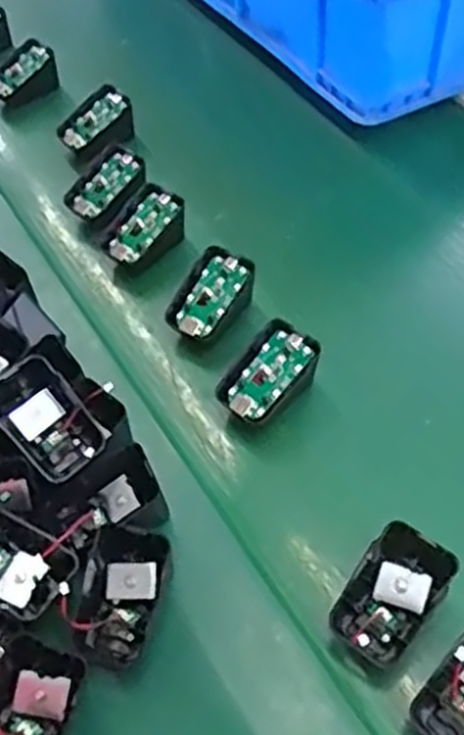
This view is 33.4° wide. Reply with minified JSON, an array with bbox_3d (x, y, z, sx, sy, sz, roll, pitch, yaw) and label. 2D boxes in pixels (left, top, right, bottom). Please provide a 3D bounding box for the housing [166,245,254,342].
[{"bbox_3d":[-0.015,-0.049,0.558,0.039,0.042,0.063,27,53,29],"label":"housing"}]

